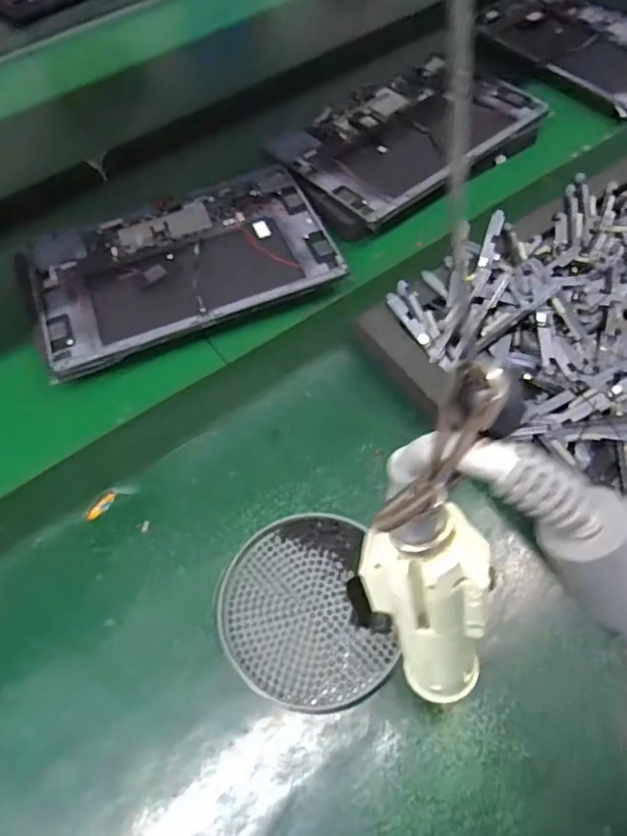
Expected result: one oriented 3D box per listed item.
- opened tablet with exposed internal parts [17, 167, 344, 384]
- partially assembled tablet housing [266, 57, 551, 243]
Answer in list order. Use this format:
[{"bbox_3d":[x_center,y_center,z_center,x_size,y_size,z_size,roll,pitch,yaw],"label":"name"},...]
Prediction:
[{"bbox_3d":[-0.118,-0.134,0.516,0.259,0.023,0.163,-21,61,-7],"label":"opened tablet with exposed internal parts"},{"bbox_3d":[0.094,-0.289,0.591,0.263,0.023,0.164,-37,64,-16],"label":"partially assembled tablet housing"}]

